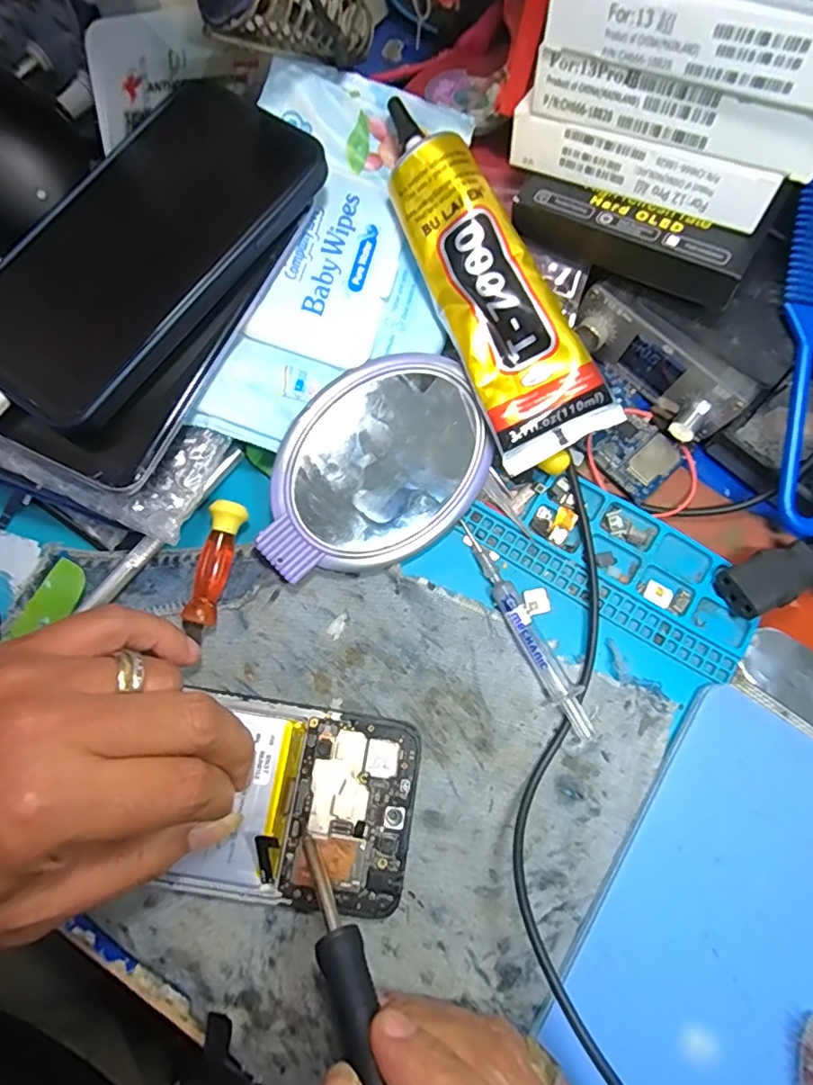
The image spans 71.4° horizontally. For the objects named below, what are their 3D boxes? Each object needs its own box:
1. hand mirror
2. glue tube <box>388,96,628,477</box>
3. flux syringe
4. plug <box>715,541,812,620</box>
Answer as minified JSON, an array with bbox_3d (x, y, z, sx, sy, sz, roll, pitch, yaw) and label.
[{"bbox_3d":[-0.015,-0.032,0.252,0.115,0.006,0.078,-37,96,-11],"label":"hand mirror"},{"bbox_3d":[0.033,-0.111,0.247,0.050,0.023,0.157,-29,93,-6],"label":"glue tube"},{"bbox_3d":[0.053,0.037,0.247,0.013,0.008,0.104,-27,79,-6],"label":"flux syringe"},{"bbox_3d":[0.166,0.013,0.247,0.060,0.018,0.022,-20,79,-5],"label":"plug"}]

